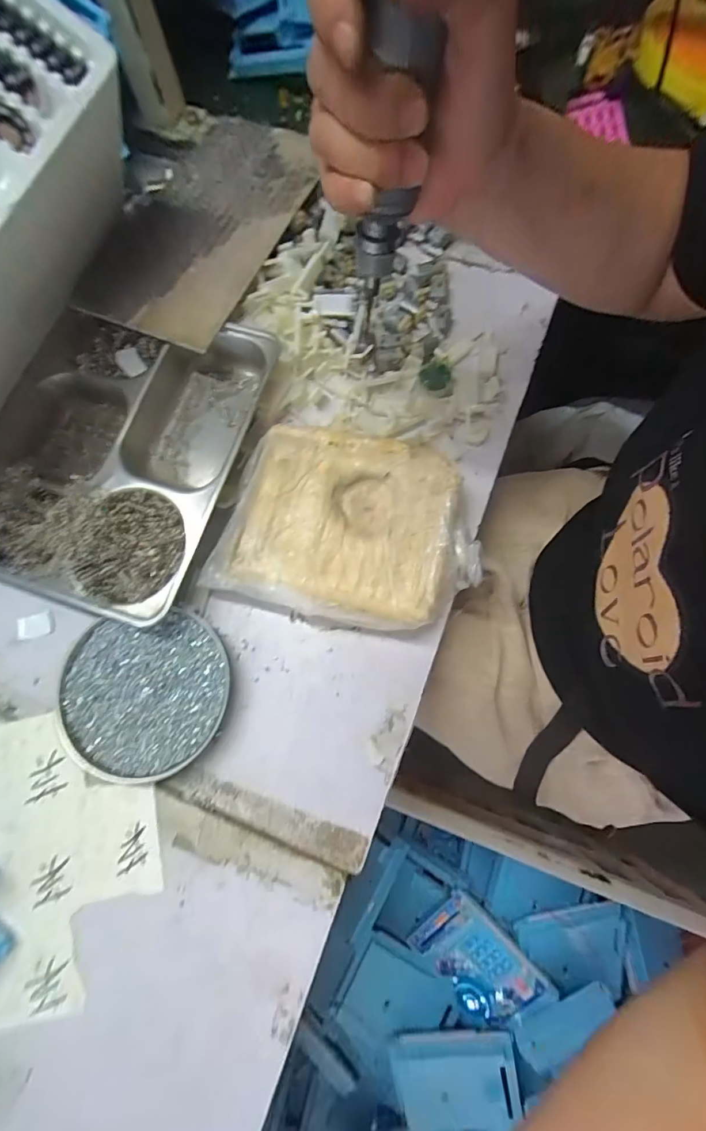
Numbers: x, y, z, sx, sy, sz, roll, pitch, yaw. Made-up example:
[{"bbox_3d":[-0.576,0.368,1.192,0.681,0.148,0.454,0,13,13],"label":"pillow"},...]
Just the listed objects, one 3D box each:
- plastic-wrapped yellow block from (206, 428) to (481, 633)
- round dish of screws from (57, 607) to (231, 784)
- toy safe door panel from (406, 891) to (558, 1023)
[{"bbox_3d":[-0.002,-0.033,0.378,0.206,0.037,0.157,11,78,4],"label":"plastic-wrapped yellow block"},{"bbox_3d":[-0.170,0.105,0.360,0.130,0.015,0.124,0,77,2],"label":"round dish of screws"},{"bbox_3d":[0.166,0.541,0.598,0.149,0.023,0.125,45,107,24],"label":"toy safe door panel"}]

